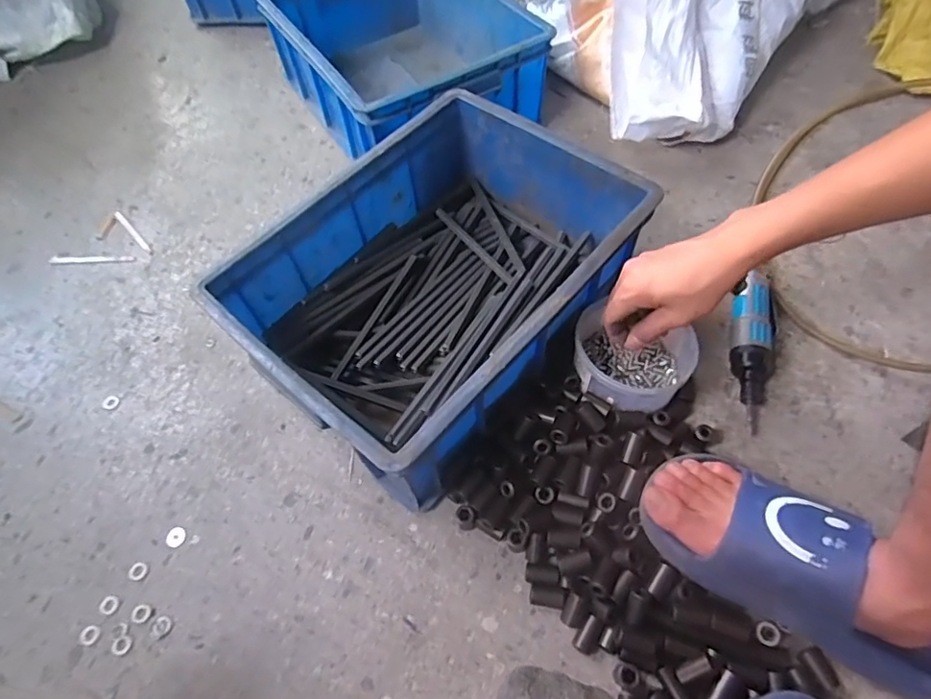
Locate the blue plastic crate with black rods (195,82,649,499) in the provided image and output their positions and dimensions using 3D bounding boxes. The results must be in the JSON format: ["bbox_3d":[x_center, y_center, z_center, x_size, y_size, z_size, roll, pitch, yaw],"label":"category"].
[{"bbox_3d":[-0.028,-0.071,0.597,0.286,0.152,0.390,36,67,21],"label":"blue plastic crate with black rods"}]

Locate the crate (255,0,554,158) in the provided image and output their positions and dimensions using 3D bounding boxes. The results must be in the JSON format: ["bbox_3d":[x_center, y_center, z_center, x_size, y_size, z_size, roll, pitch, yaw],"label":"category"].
[{"bbox_3d":[-0.107,-0.458,0.837,0.294,0.157,0.432,-30,62,-15],"label":"crate"}]

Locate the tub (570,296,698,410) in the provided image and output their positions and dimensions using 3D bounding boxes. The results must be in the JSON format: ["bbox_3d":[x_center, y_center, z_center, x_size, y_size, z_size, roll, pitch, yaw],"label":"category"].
[{"bbox_3d":[0.171,0.013,0.566,0.117,0.072,0.105,22,63,15],"label":"tub"}]

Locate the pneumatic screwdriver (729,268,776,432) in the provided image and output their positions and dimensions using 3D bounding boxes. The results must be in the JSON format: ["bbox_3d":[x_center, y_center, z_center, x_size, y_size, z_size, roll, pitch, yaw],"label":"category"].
[{"bbox_3d":[0.319,-0.009,0.597,0.048,0.043,0.200,11,60,9],"label":"pneumatic screwdriver"}]

